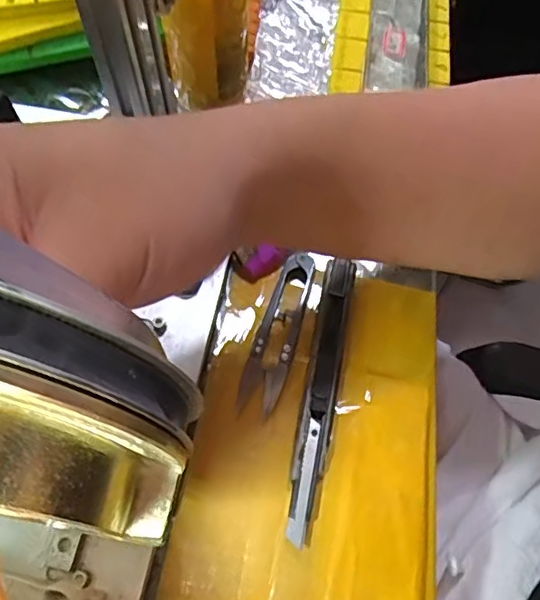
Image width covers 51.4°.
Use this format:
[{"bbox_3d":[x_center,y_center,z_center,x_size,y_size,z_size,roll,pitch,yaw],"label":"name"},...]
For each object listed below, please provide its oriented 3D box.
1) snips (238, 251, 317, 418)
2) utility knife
[{"bbox_3d":[0.005,0.018,0.318,0.023,0.005,0.092,17,65,5],"label":"snips"},{"bbox_3d":[0.028,0.045,0.299,0.017,0.011,0.156,12,64,3],"label":"utility knife"}]

